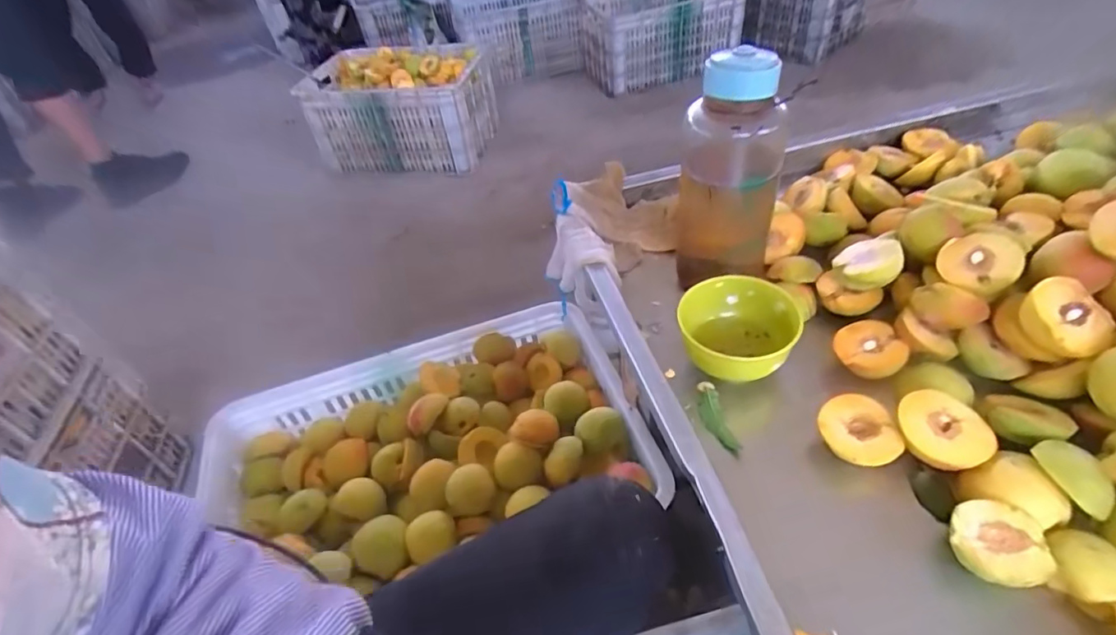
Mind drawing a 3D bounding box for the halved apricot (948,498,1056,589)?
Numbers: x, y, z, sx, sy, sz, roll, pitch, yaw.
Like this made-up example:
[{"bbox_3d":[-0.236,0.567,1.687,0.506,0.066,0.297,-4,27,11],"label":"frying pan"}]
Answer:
[{"bbox_3d":[0.313,0.167,0.394,0.061,0.036,0.057,-5,46,5],"label":"halved apricot"}]

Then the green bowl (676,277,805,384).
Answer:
[{"bbox_3d":[0.178,0.019,0.543,0.111,0.067,0.111,-3,46,3],"label":"green bowl"}]

